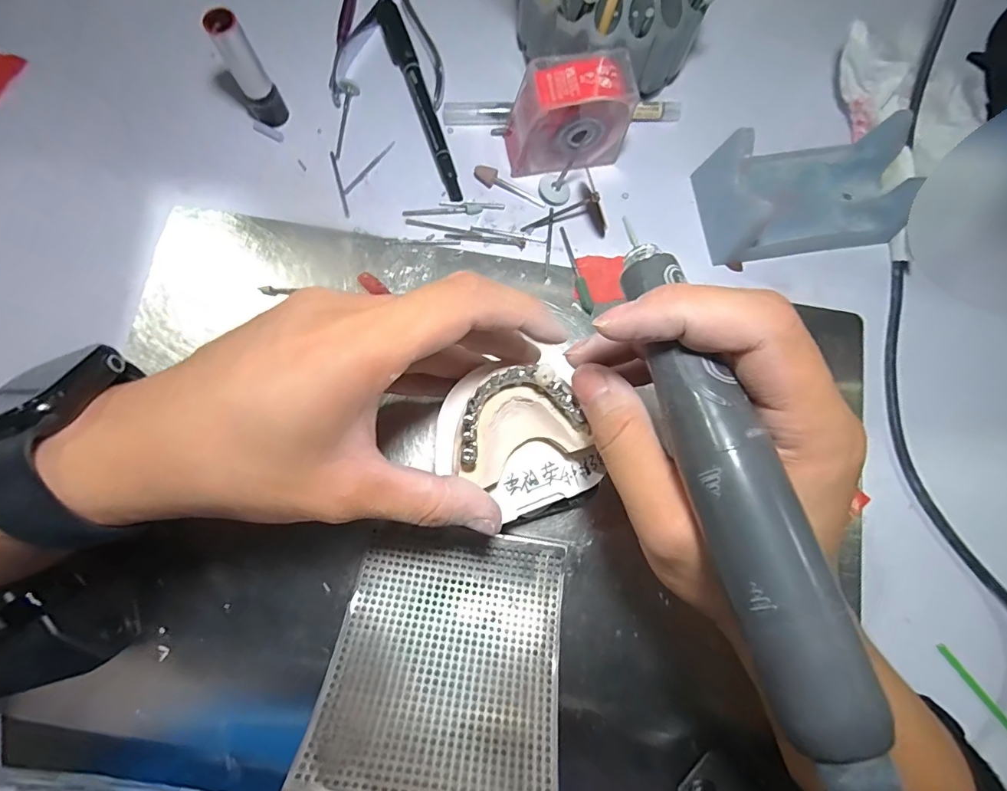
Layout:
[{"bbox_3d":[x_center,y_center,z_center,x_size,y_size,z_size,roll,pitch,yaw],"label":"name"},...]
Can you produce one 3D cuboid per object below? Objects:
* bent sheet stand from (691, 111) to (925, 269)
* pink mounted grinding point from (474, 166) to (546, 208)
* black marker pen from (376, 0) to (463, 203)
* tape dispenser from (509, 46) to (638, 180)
[{"bbox_3d":[0.170,-0.115,0.260,0.106,0.039,0.058,-8,79,-3],"label":"bent sheet stand"},{"bbox_3d":[0.005,-0.123,0.276,0.044,0.007,0.009,23,79,3],"label":"pink mounted grinding point"},{"bbox_3d":[-0.050,-0.181,0.284,0.014,0.010,0.140,-20,80,-5],"label":"black marker pen"},{"bbox_3d":[0.035,-0.153,0.260,0.063,0.052,0.031,-9,79,-3],"label":"tape dispenser"}]

